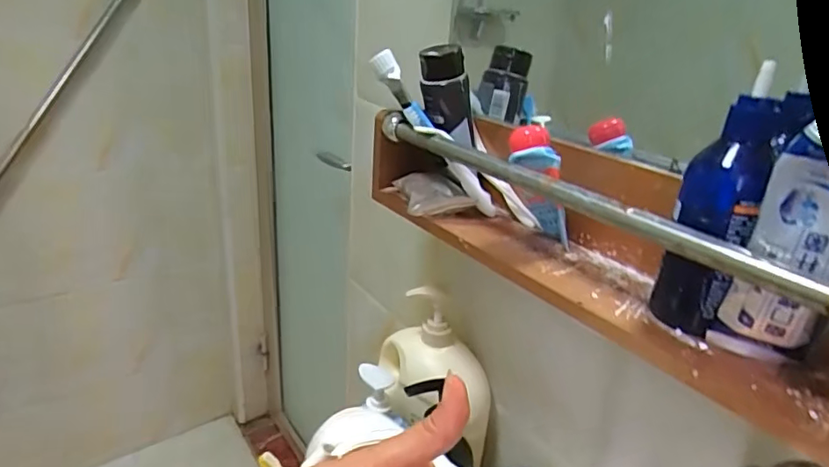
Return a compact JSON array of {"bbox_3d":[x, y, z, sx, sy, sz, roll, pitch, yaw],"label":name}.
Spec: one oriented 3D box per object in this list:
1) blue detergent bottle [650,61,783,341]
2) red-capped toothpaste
[{"bbox_3d":[0.186,-0.009,0.338,0.044,0.156,0.057,16,27,26],"label":"blue detergent bottle"},{"bbox_3d":[0.109,-0.036,0.461,0.028,0.113,0.044,-35,39,-19],"label":"red-capped toothpaste"}]

